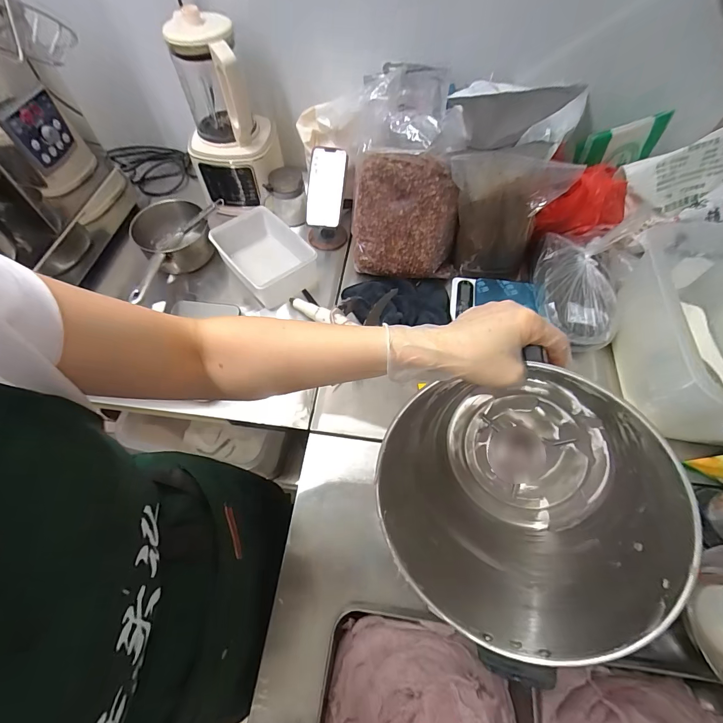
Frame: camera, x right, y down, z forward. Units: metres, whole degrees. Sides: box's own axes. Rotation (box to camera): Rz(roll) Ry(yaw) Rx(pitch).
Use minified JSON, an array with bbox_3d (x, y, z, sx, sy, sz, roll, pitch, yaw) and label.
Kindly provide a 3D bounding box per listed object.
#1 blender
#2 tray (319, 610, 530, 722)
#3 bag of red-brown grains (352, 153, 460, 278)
[{"bbox_3d":[-0.292,-0.508,0.780,0.180,0.311,0.191,-4,61,-3],"label":"blender"},{"bbox_3d":[0.076,0.426,0.421,0.251,0.073,0.192,7,61,4],"label":"tray"},{"bbox_3d":[0.086,-0.283,0.720,0.212,0.229,0.050,7,31,10],"label":"bag of red-brown grains"}]

